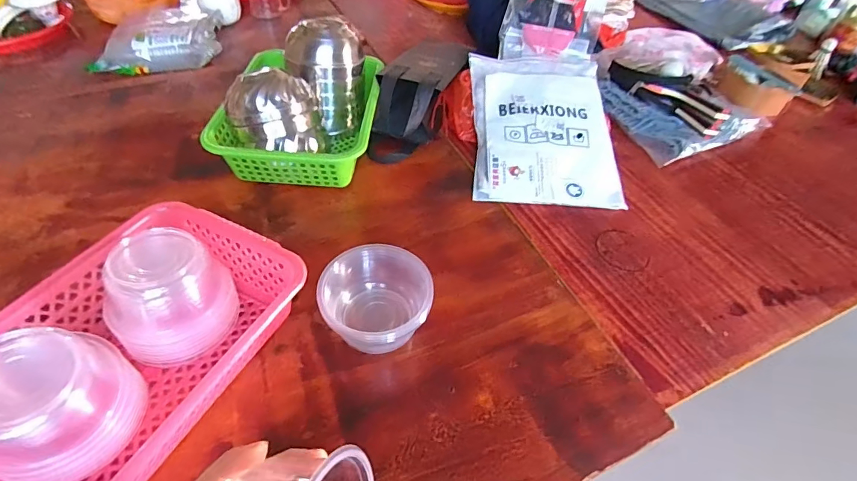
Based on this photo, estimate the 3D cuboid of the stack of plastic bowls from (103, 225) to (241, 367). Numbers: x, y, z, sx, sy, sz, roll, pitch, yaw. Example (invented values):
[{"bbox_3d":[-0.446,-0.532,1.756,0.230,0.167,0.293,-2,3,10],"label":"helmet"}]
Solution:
[{"bbox_3d":[-0.257,0.057,0.443,0.094,0.103,0.102,9,47,7],"label":"stack of plastic bowls"}]

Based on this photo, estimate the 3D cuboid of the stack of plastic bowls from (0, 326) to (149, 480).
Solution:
[{"bbox_3d":[-0.312,0.136,0.369,0.104,0.108,0.093,-30,54,-26],"label":"stack of plastic bowls"}]

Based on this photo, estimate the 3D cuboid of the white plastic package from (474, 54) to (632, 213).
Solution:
[{"bbox_3d":[0.184,-0.192,0.717,0.217,0.020,0.311,3,63,-2],"label":"white plastic package"}]

